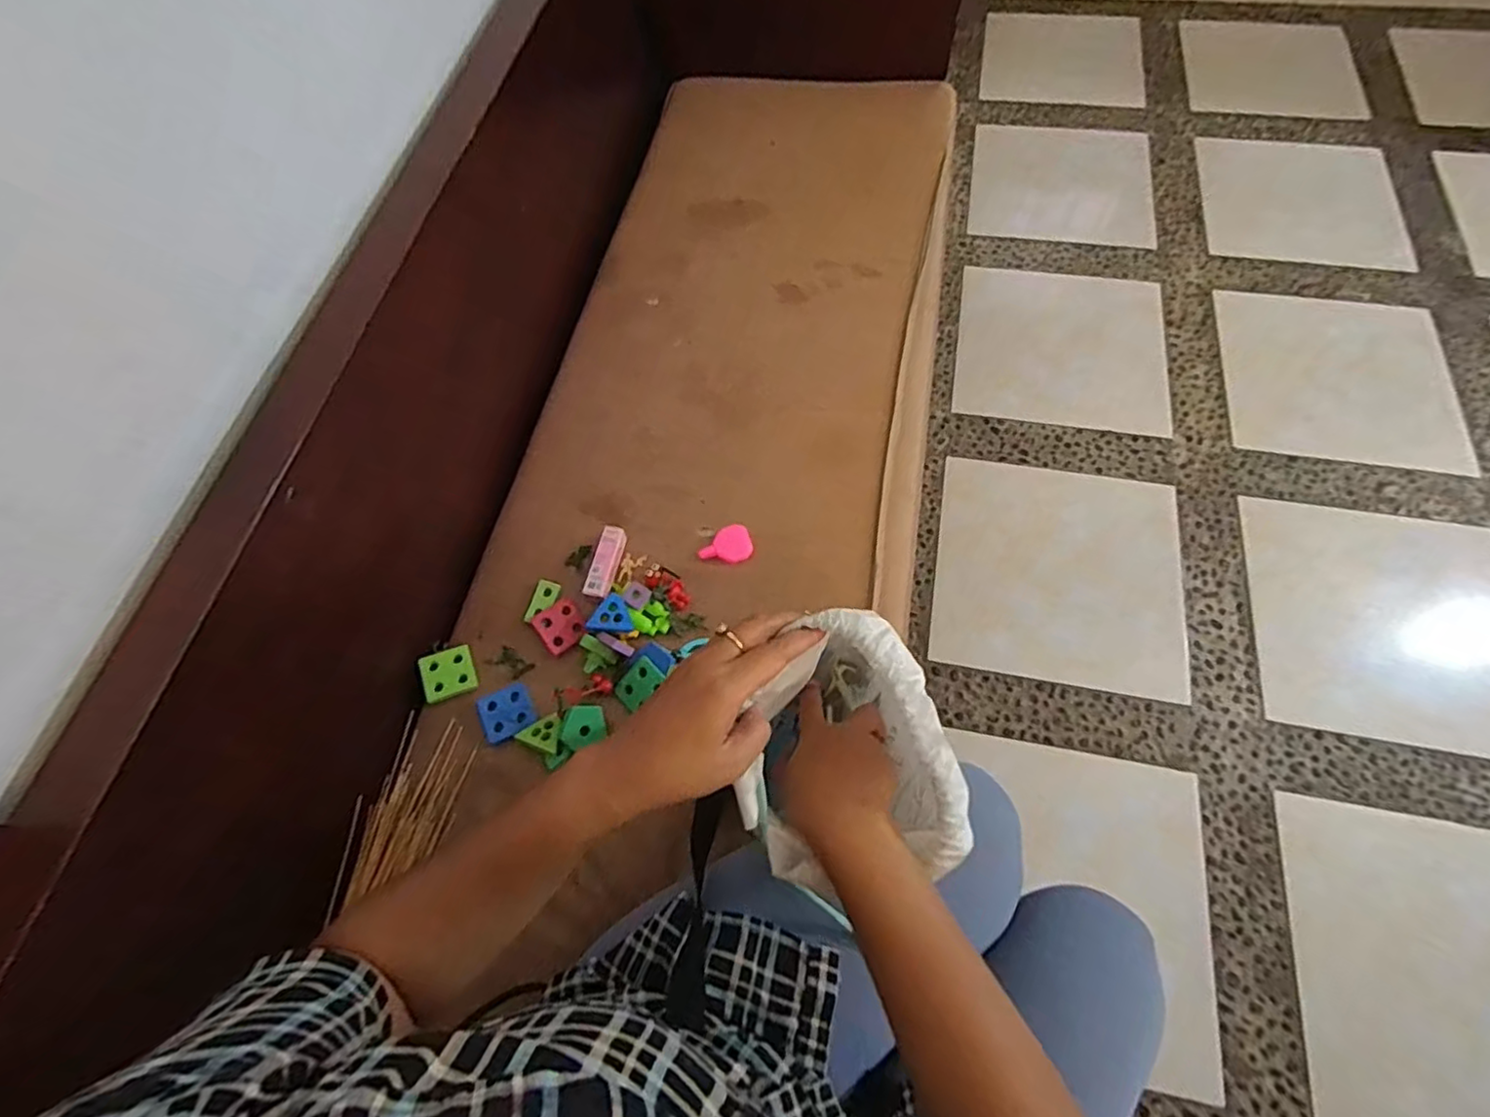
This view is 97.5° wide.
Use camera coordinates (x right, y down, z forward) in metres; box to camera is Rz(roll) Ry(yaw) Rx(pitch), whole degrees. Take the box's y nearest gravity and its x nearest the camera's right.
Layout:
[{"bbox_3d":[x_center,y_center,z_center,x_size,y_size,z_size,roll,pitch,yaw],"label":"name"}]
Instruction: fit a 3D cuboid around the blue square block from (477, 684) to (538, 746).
[{"bbox_3d":[-0.251,0.163,0.690,0.052,0.007,0.053,-26,67,-8],"label":"blue square block"}]

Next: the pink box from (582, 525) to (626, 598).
[{"bbox_3d":[-0.160,0.003,0.751,0.027,0.019,0.086,9,67,7],"label":"pink box"}]

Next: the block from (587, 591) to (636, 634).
[{"bbox_3d":[-0.147,0.060,0.720,0.048,0.009,0.044,6,75,-14],"label":"block"}]

